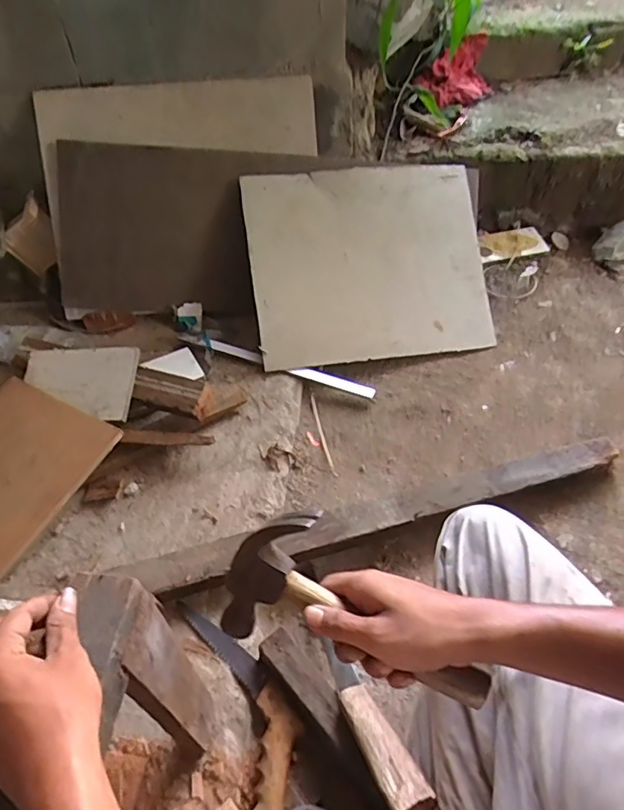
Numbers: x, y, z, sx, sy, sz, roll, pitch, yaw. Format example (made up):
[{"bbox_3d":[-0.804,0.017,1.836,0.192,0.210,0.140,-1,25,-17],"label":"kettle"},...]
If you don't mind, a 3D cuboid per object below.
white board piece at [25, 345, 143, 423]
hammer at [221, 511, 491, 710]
[{"bbox_3d":[-0.452,-0.048,1.015,0.241,0.016,0.139,5,75,15],"label":"white board piece"},{"bbox_3d":[0.034,0.159,0.417,0.211,0.121,0.050,17,13,9],"label":"hammer"}]

